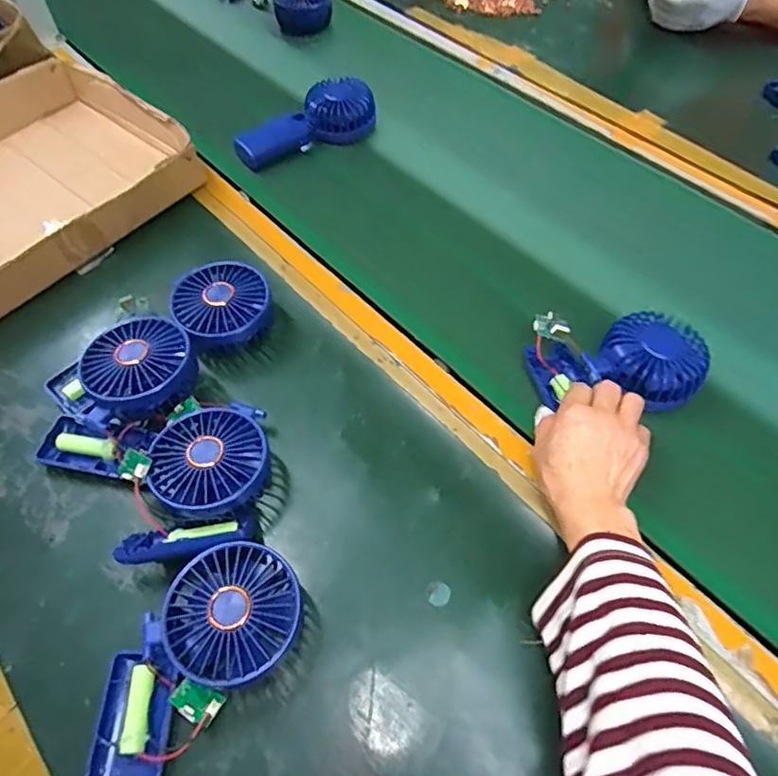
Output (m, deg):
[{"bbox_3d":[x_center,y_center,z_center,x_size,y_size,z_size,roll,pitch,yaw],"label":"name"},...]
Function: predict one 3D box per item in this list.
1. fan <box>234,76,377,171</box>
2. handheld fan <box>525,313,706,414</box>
[{"bbox_3d":[-0.101,-0.318,0.688,0.173,0.047,0.067,-34,62,-20],"label":"fan"},{"bbox_3d":[0.199,-0.023,0.492,0.145,0.053,0.088,-7,56,-5],"label":"handheld fan"}]

